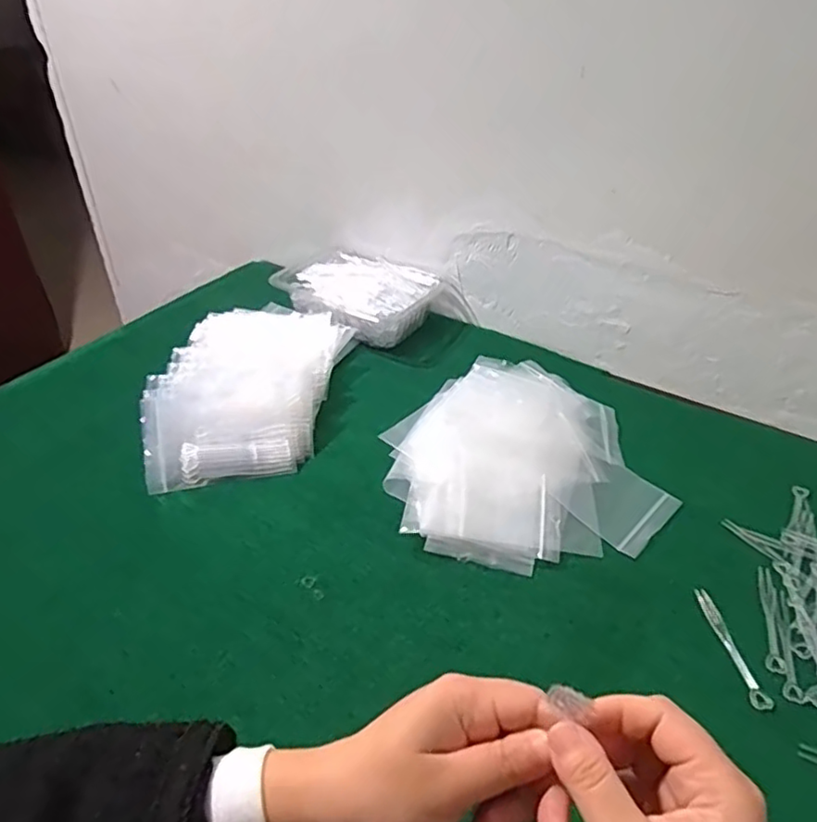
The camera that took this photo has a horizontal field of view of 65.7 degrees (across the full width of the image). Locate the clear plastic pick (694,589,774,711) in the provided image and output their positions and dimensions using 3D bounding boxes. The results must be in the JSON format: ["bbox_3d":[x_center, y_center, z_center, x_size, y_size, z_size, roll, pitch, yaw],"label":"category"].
[{"bbox_3d":[0.213,0.155,0.419,0.012,0.004,0.086,-4,37,-6],"label":"clear plastic pick"}]

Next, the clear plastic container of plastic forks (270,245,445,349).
[{"bbox_3d":[-0.055,-0.130,0.740,0.166,0.058,0.133,27,45,31],"label":"clear plastic container of plastic forks"}]

